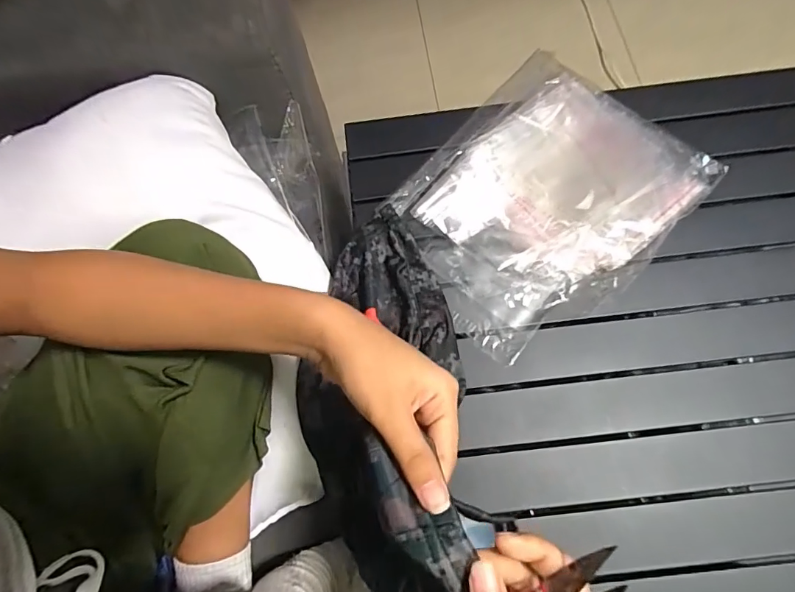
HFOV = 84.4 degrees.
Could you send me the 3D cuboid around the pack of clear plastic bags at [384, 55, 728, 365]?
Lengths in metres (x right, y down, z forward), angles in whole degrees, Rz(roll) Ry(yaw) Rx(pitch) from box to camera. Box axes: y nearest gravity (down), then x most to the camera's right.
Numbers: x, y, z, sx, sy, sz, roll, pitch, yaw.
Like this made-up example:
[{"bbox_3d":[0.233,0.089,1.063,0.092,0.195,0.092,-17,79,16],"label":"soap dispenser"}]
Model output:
[{"bbox_3d":[0.160,-0.107,0.493,0.250,0.030,0.325,42,78,14],"label":"pack of clear plastic bags"}]

